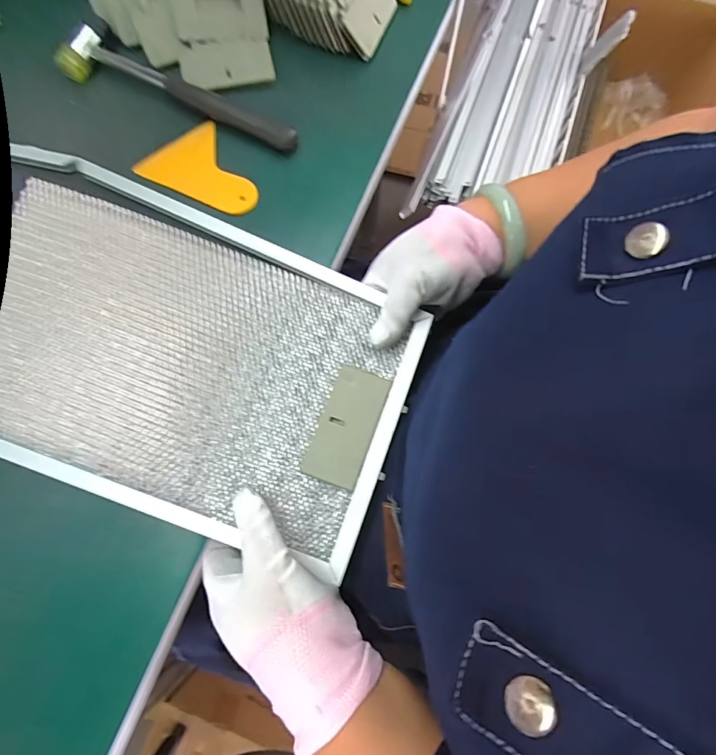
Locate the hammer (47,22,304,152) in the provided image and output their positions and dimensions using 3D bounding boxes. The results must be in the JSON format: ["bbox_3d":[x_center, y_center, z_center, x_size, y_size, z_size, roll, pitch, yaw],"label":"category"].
[{"bbox_3d":[-0.165,-0.267,0.385,0.236,0.026,0.048,22,76,5],"label":"hammer"}]

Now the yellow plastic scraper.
[{"bbox_3d":[-0.139,-0.181,0.374,0.076,0.008,0.103,-42,79,-10],"label":"yellow plastic scraper"}]

